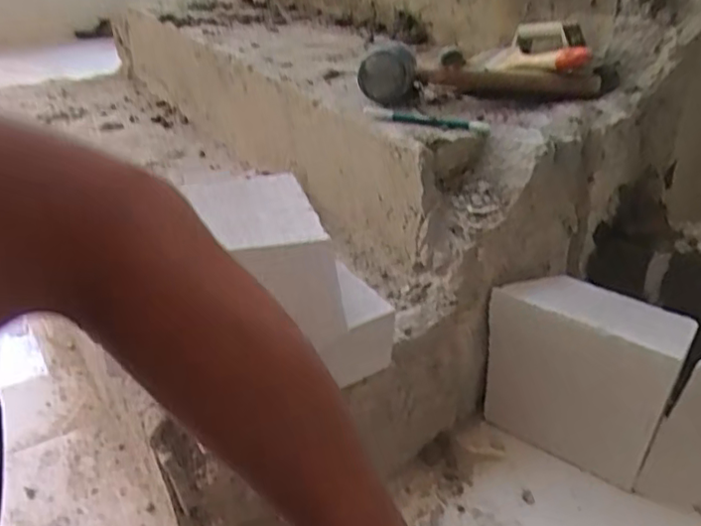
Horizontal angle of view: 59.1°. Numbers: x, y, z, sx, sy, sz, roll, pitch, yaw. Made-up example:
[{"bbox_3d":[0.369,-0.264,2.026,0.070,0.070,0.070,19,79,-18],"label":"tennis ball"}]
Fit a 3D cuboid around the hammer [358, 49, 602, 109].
[{"bbox_3d":[0.158,-0.234,0.774,0.291,0.063,0.082,2,33,4],"label":"hammer"}]

